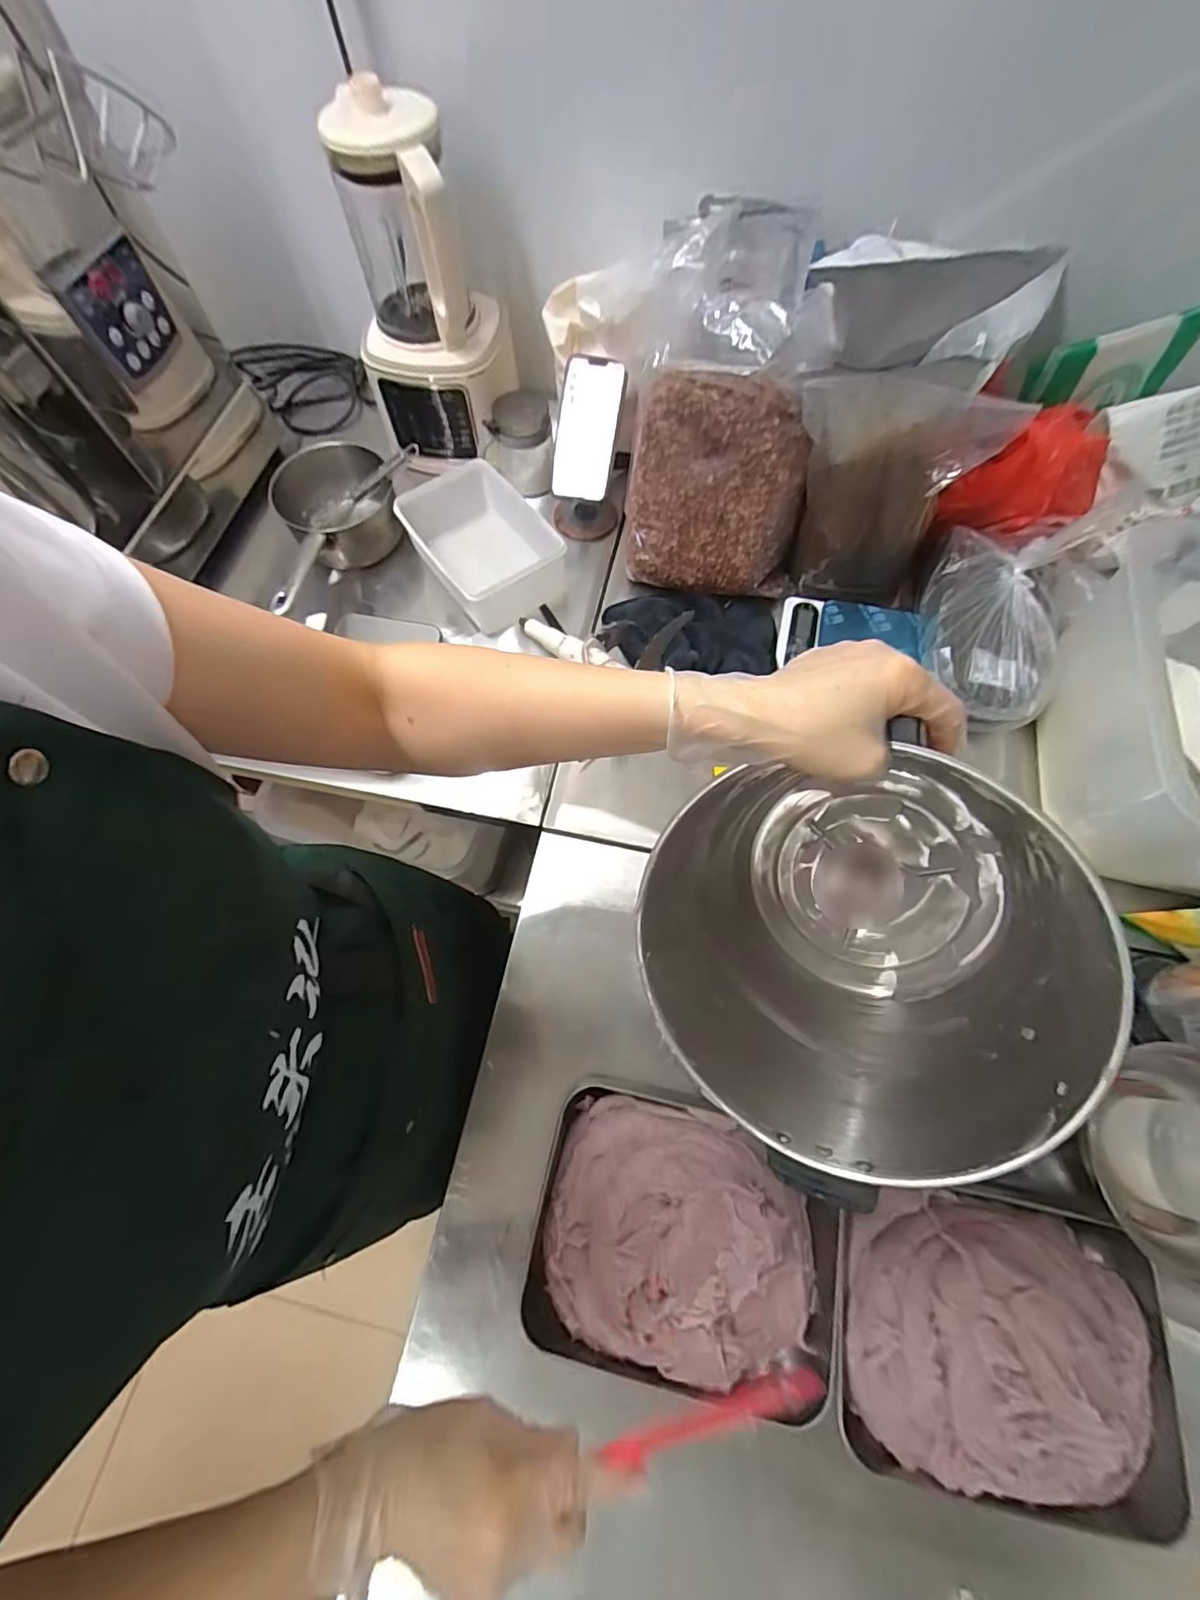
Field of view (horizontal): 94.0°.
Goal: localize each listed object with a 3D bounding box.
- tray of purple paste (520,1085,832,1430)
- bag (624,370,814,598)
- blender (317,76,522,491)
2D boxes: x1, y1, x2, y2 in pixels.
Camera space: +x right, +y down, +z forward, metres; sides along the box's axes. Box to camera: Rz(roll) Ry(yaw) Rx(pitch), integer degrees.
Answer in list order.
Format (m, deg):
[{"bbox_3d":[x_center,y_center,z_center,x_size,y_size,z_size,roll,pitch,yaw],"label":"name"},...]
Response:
[{"bbox_3d":[0.072,0.371,0.471,0.251,0.073,0.192,11,69,5],"label":"tray of purple paste"},{"bbox_3d":[0.137,-0.368,0.672,0.212,0.229,0.050,12,39,11],"label":"bag"},{"bbox_3d":[-0.223,-0.622,0.717,0.180,0.311,0.191,0,68,0],"label":"blender"}]

